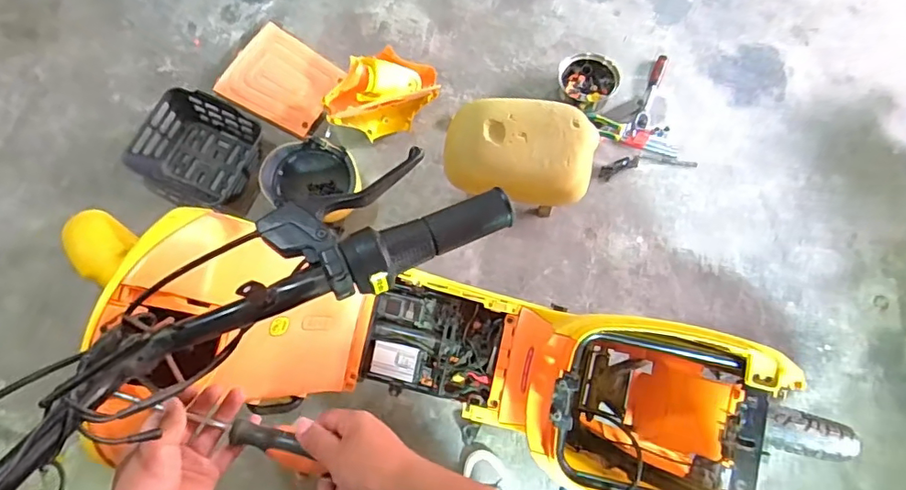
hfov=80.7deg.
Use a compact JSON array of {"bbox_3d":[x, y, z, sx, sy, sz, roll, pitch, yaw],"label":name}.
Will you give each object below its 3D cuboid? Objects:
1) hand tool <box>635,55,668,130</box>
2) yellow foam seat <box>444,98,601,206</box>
[{"bbox_3d":[0.562,-0.434,1.510,0.039,0.039,0.260,20,76,9],"label":"hand tool"},{"bbox_3d":[0.143,-0.217,1.208,0.345,0.120,0.198,11,75,6],"label":"yellow foam seat"}]

